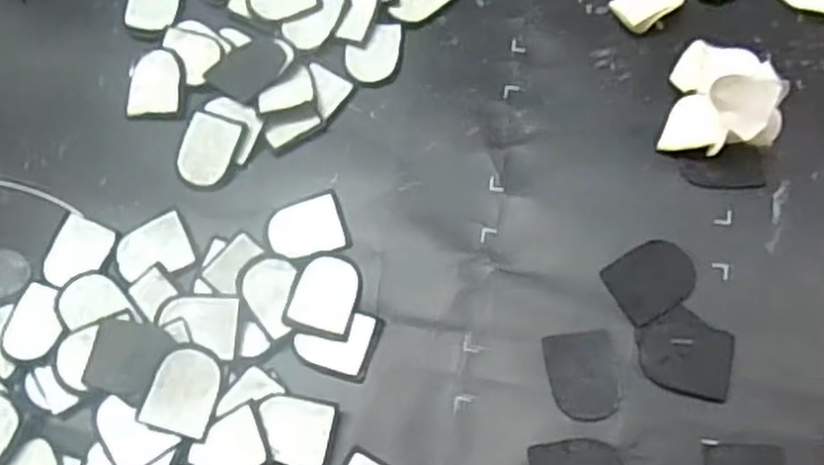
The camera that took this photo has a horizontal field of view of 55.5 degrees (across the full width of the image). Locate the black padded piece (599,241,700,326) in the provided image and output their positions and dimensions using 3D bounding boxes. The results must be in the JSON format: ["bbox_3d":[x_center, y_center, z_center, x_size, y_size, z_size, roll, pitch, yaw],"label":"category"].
[{"bbox_3d":[0.098,0.018,0.315,0.034,0.004,0.028,-28,71,-10],"label":"black padded piece"}]

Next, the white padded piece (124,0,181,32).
[{"bbox_3d":[-0.121,-0.107,0.363,0.024,0.004,0.030,5,69,2],"label":"white padded piece"}]

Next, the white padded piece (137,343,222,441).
[{"bbox_3d":[-0.086,0.059,0.296,0.025,0.004,0.033,21,73,-17],"label":"white padded piece"}]

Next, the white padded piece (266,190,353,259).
[{"bbox_3d":[-0.044,-0.003,0.325,0.032,0.004,0.027,-16,70,-5],"label":"white padded piece"}]

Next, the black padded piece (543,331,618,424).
[{"bbox_3d":[0.067,0.055,0.305,0.026,0.004,0.034,-6,69,-2],"label":"black padded piece"}]

